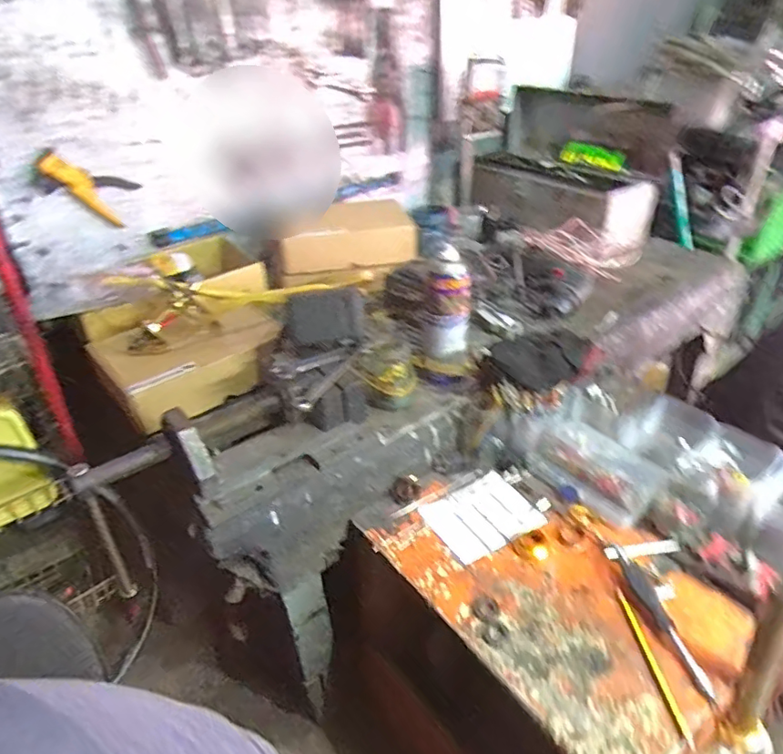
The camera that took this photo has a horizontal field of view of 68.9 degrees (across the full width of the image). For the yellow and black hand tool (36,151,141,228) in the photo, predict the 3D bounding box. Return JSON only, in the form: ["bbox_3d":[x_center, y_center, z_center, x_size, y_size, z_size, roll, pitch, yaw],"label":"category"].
[{"bbox_3d":[-0.557,-0.343,1.045,0.048,0.088,0.219,9,4,16],"label":"yellow and black hand tool"}]

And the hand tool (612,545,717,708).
[{"bbox_3d":[0.305,0.268,0.641,0.021,0.023,0.180,-10,35,-10],"label":"hand tool"}]

